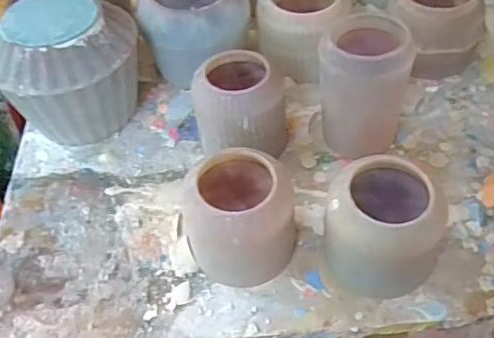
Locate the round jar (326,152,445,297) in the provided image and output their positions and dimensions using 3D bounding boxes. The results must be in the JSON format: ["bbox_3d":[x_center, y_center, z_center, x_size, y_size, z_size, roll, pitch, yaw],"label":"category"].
[{"bbox_3d":[0.094,0.043,0.385,0.072,0.077,0.068,-3,50,4],"label":"round jar"}]

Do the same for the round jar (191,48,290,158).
[{"bbox_3d":[-0.004,-0.049,0.461,0.073,0.069,0.069,-3,50,4],"label":"round jar"}]

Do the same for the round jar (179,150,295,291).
[{"bbox_3d":[-0.003,0.039,0.395,0.073,0.079,0.070,-3,50,4],"label":"round jar"}]

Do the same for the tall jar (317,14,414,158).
[{"bbox_3d":[0.094,-0.065,0.452,0.070,0.100,0.069,10,52,14],"label":"tall jar"}]

